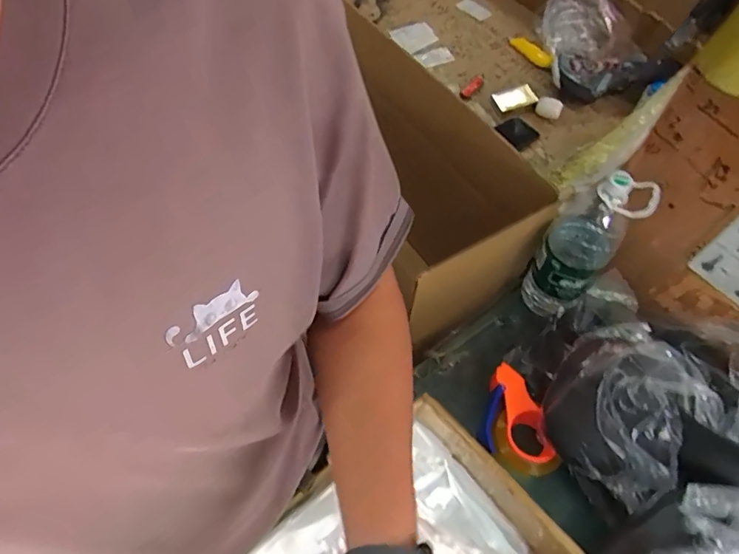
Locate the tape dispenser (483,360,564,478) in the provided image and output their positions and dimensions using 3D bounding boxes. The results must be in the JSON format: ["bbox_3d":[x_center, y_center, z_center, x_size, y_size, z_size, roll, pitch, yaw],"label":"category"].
[{"bbox_3d":[0.233,0.222,0.750,0.090,0.064,0.167,-9,58,-5],"label":"tape dispenser"}]

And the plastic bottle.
[{"bbox_3d":[0.333,-0.048,0.762,0.103,0.294,0.097,0,57,0],"label":"plastic bottle"}]

